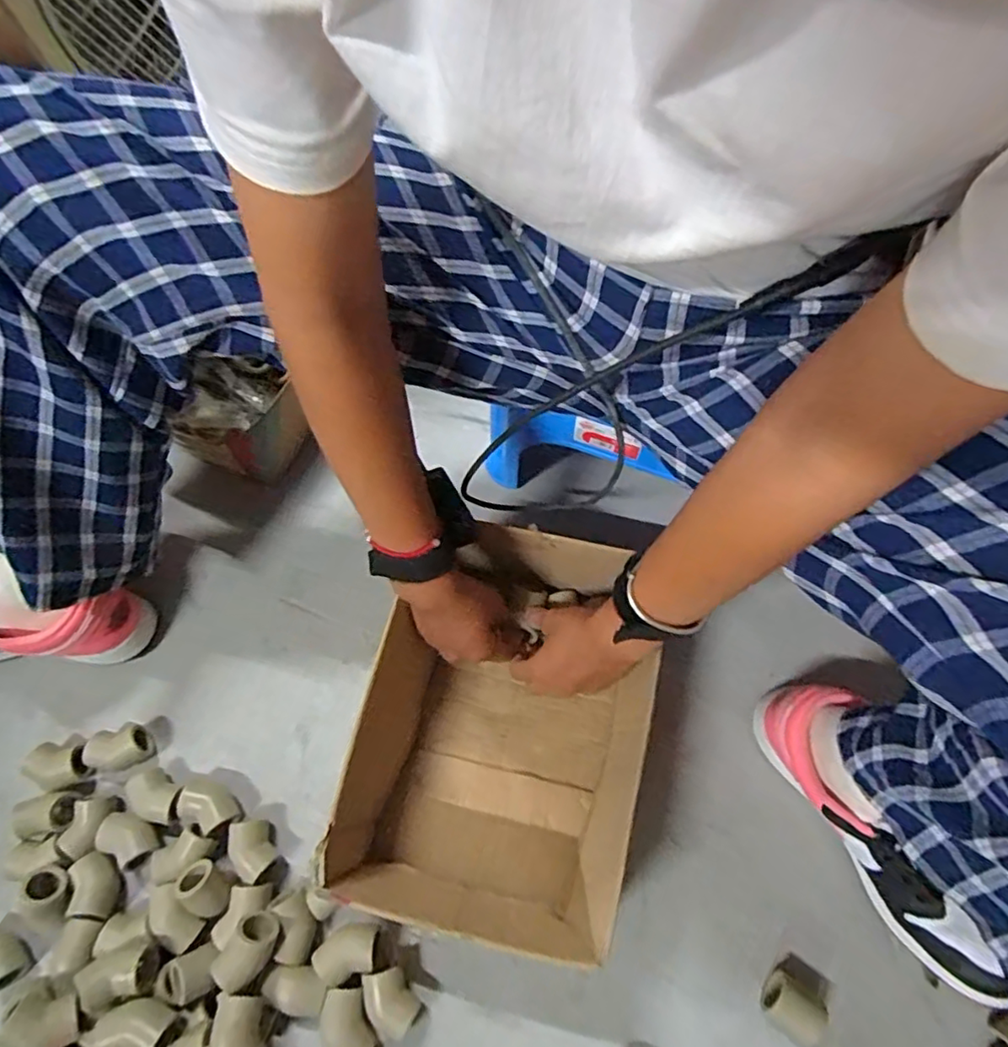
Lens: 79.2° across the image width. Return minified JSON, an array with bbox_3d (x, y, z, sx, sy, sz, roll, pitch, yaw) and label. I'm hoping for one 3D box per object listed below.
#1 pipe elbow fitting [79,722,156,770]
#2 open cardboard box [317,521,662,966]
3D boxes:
[{"bbox_3d":[-0.370,0.218,0.591,0.060,0.030,0.045,-19,70,-4],"label":"pipe elbow fitting"},{"bbox_3d":[0.001,0.183,0.543,0.218,0.163,0.279,14,71,8],"label":"open cardboard box"}]

